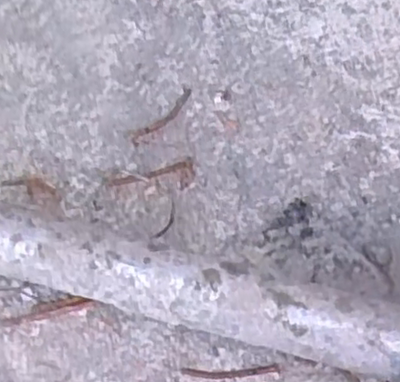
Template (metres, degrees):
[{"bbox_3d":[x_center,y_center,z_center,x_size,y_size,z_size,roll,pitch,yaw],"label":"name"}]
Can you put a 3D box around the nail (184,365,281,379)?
[{"bbox_3d":[0.023,0.135,0.514,0.071,0.004,0.008,-3,69,1],"label":"nail"}]

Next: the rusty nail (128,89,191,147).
[{"bbox_3d":[-0.033,-0.064,0.594,0.069,0.004,0.014,-40,73,-12],"label":"rusty nail"}]

